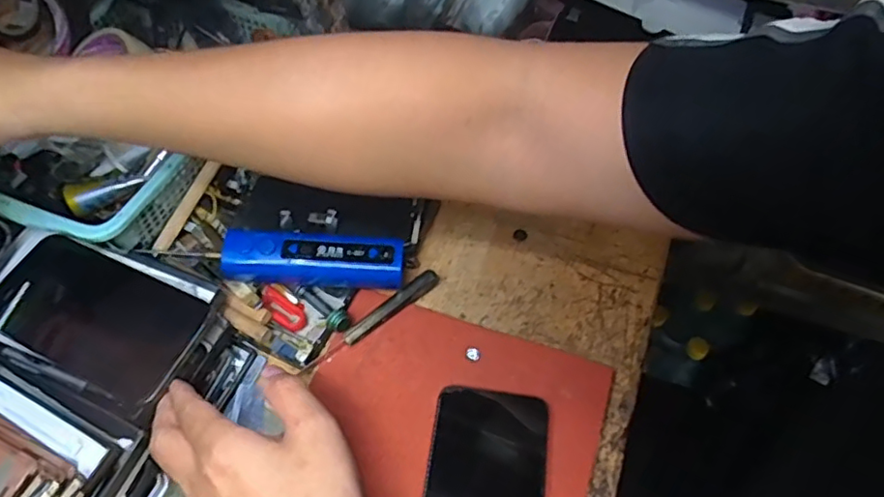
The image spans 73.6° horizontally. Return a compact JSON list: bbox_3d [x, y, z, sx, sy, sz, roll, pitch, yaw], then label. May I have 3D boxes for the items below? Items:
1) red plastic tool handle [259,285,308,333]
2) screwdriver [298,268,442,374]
[{"bbox_3d":[-0.124,0.045,0.461,0.043,0.009,0.019,34,64,20],"label":"red plastic tool handle"},{"bbox_3d":[-0.052,0.057,0.450,0.125,0.019,0.013,-36,63,-20],"label":"screwdriver"}]

